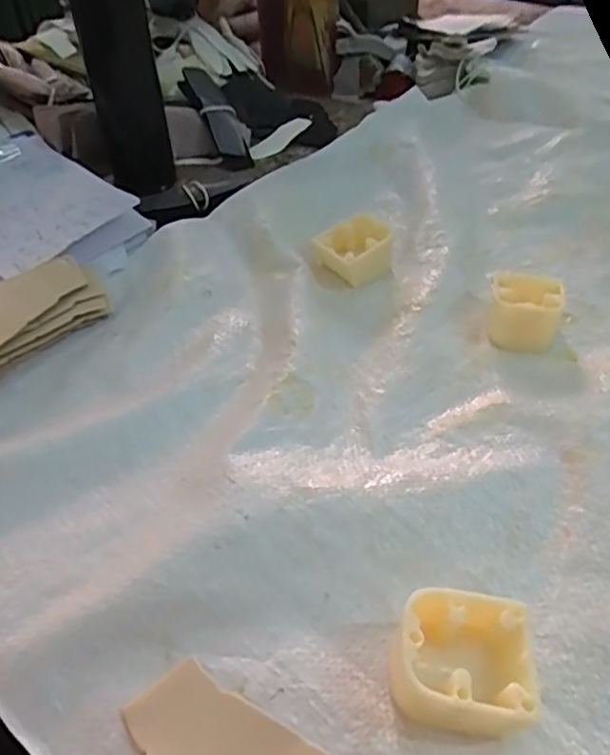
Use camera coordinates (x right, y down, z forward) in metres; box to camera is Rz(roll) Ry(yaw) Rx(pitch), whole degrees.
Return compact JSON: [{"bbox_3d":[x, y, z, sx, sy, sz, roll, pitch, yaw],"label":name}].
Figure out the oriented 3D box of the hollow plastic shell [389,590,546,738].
[{"bbox_3d":[0.068,0.125,0.270,0.058,0.032,0.051,3,43,6],"label":"hollow plastic shell"}]

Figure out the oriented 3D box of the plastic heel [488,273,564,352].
[{"bbox_3d":[0.158,-0.047,0.451,0.046,0.032,0.046,9,44,13],"label":"plastic heel"}]

